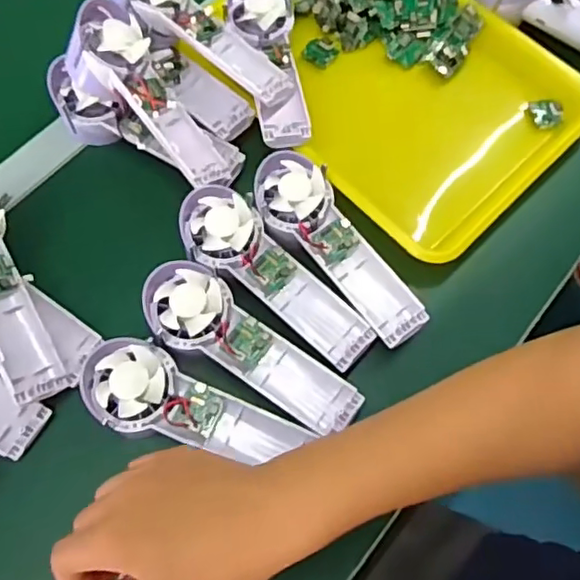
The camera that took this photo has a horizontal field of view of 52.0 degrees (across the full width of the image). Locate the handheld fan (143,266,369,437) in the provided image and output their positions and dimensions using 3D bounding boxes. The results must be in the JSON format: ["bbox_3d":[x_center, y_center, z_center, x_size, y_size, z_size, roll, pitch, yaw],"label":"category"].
[{"bbox_3d":[-0.029,0.043,0.438,0.172,0.034,0.057,31,71,11],"label":"handheld fan"}]

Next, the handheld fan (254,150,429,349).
[{"bbox_3d":[0.038,-0.035,0.471,0.057,0.031,0.175,-35,73,-14],"label":"handheld fan"}]

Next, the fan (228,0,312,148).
[{"bbox_3d":[-0.021,-0.201,0.535,0.063,0.036,0.179,-4,69,-3],"label":"fan"}]

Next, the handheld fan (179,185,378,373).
[{"bbox_3d":[-0.009,-0.013,0.460,0.173,0.035,0.058,36,72,12],"label":"handheld fan"}]

